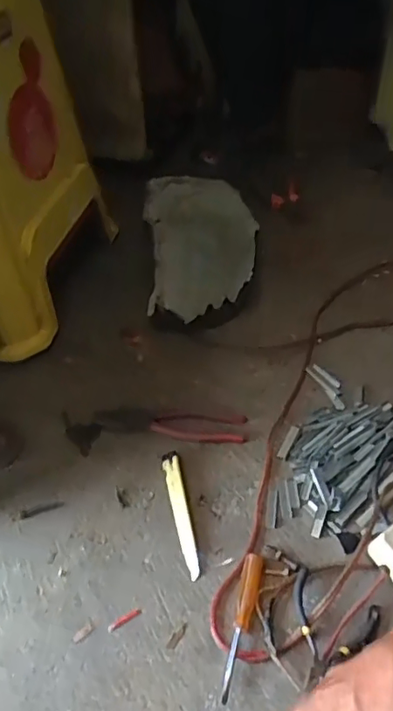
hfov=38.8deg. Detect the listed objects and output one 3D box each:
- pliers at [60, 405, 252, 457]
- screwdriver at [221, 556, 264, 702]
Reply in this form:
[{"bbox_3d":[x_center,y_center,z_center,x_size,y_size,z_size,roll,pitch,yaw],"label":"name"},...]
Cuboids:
[{"bbox_3d":[-0.055,0.093,0.725,0.234,0.014,0.058,-2,46,-1],"label":"pliers"},{"bbox_3d":[0.048,0.267,0.556,0.020,0.022,0.139,9,47,10],"label":"screwdriver"}]

